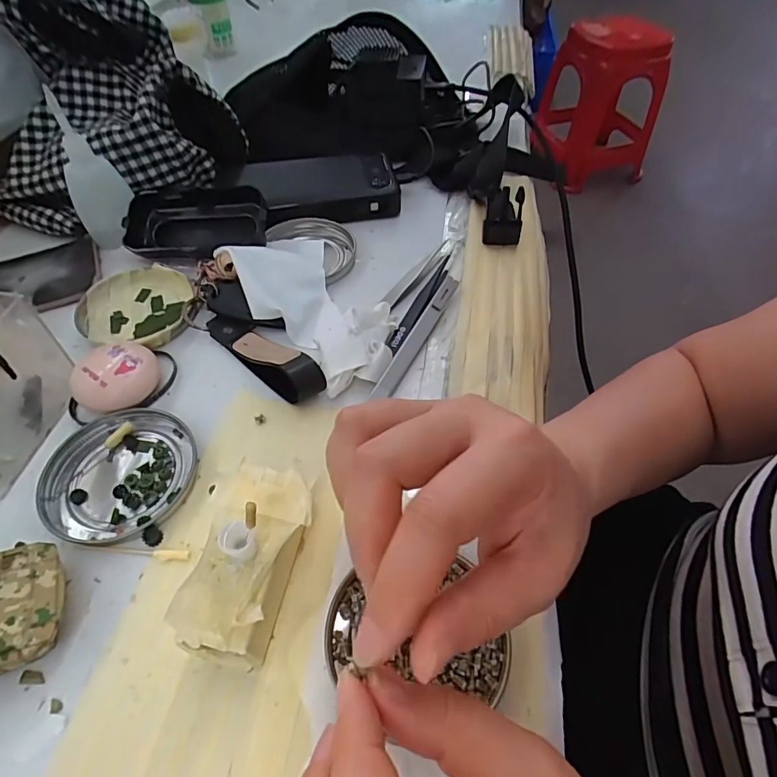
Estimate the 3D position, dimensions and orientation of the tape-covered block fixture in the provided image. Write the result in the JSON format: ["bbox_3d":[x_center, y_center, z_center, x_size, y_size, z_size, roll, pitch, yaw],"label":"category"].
[{"bbox_3d":[-0.063,0.079,0.213,0.047,0.042,0.084,10,54,9],"label":"tape-covered block fixture"}]

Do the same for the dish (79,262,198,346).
[{"bbox_3d":[-0.181,-0.060,0.338,0.078,0.012,0.074,0,53,0],"label":"dish"}]

